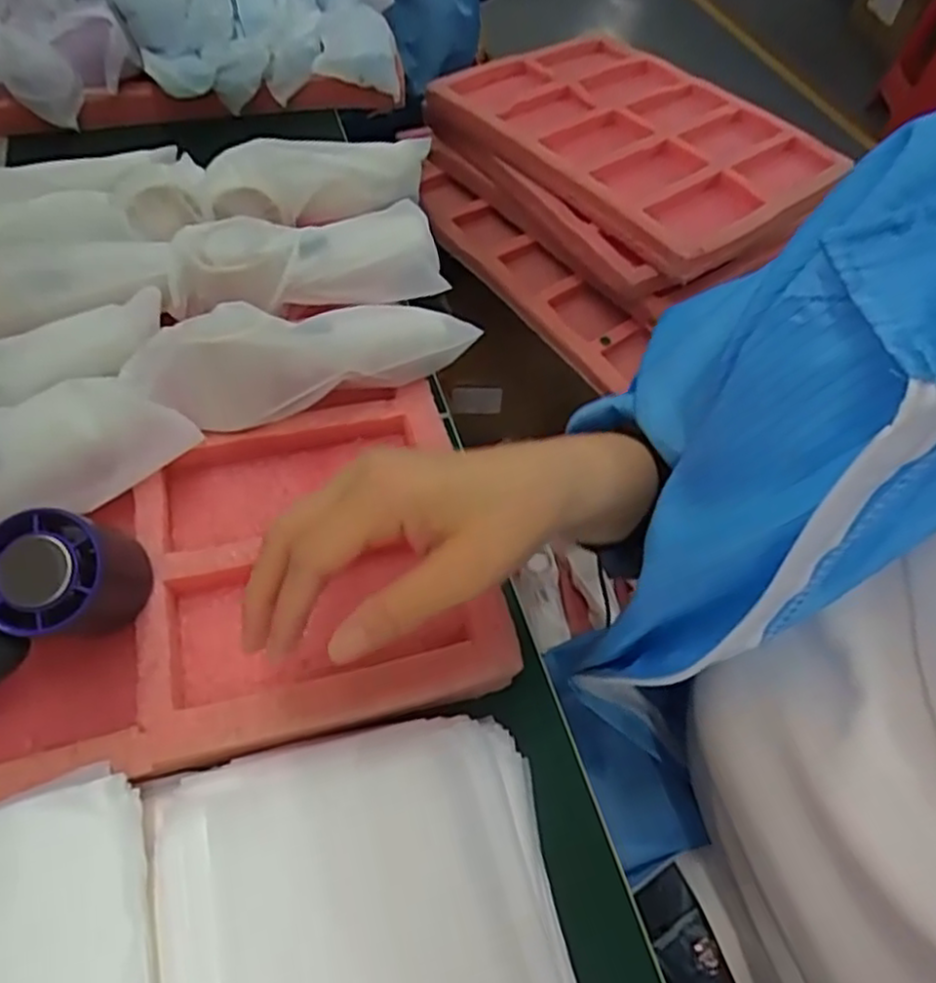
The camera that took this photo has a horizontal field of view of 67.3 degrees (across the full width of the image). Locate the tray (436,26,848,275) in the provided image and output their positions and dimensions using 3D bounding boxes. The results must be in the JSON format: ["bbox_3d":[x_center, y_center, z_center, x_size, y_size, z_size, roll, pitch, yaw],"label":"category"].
[{"bbox_3d":[0.213,-0.447,0.876,0.358,0.041,0.429,-35,63,-26],"label":"tray"}]

